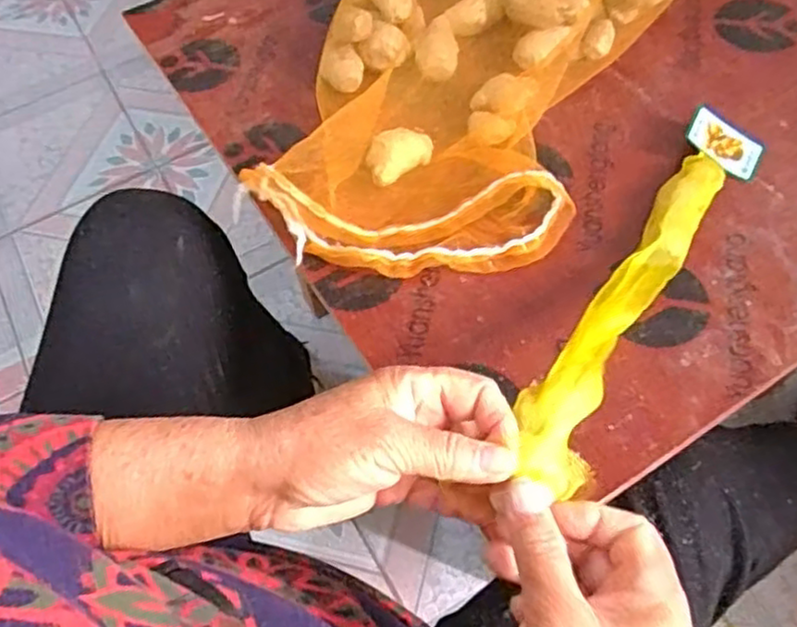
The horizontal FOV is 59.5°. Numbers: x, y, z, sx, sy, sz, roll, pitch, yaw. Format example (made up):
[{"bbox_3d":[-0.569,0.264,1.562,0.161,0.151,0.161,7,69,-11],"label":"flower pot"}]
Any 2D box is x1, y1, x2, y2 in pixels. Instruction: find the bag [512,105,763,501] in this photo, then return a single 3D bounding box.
[{"bbox_3d":[0.155,-0.028,0.428,0.047,0.034,0.348,27,50,20],"label":"bag"}]

